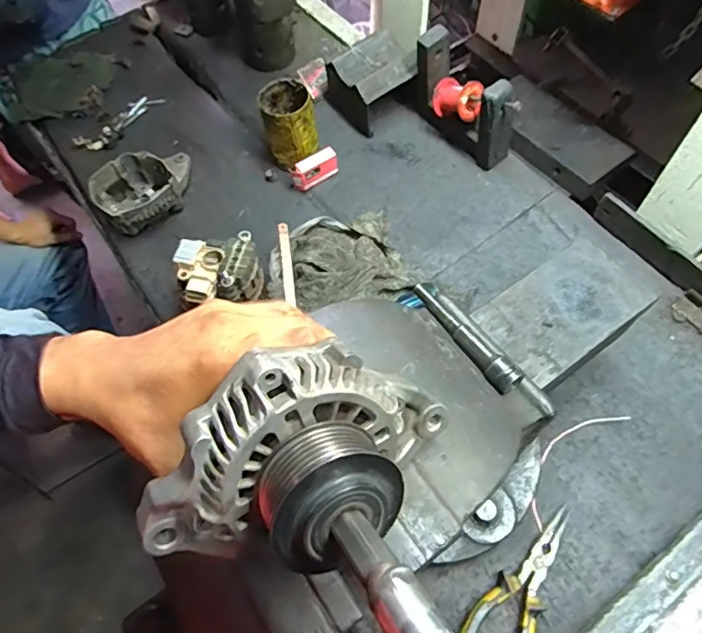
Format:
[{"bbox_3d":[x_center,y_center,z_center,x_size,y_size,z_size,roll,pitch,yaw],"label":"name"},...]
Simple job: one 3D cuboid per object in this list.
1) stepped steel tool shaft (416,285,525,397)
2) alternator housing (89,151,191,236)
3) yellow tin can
[{"bbox_3d":[0.097,0.015,0.457,0.020,0.020,0.124,-34,65,-14],"label":"stepped steel tool shaft"},{"bbox_3d":[-0.305,-0.192,0.794,0.150,0.060,0.111,-33,65,-13],"label":"alternator housing"},{"bbox_3d":[-0.090,-0.284,0.792,0.075,0.113,0.087,-11,62,-2],"label":"yellow tin can"}]

